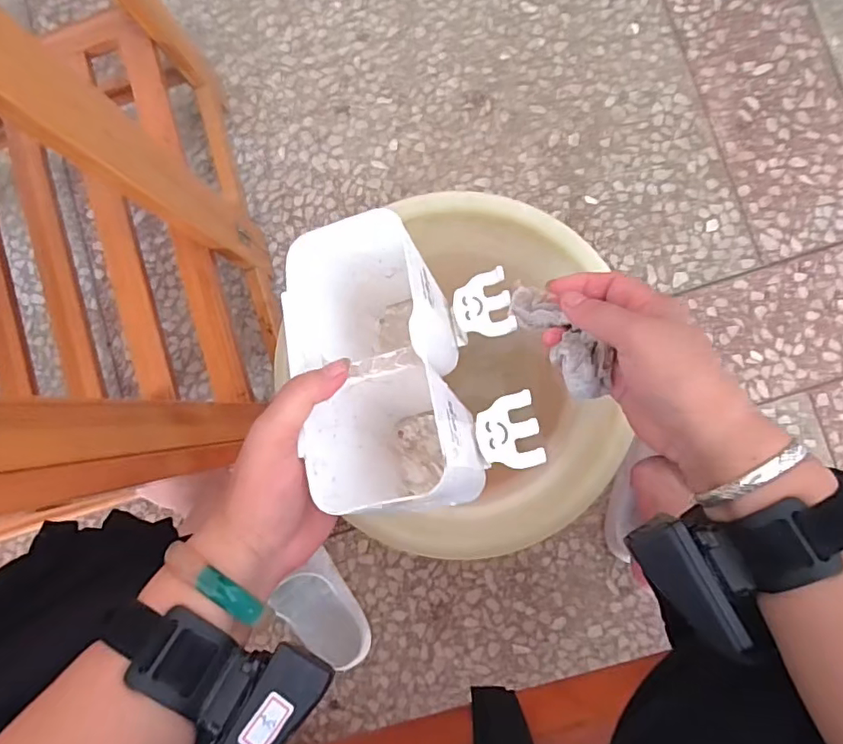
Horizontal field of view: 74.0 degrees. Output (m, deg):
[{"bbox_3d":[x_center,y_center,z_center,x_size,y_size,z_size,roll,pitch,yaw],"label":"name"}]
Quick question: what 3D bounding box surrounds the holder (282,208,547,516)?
[{"bbox_3d":[-0.004,-0.008,0.335,0.129,0.113,0.146,-10,87,3],"label":"holder"}]

